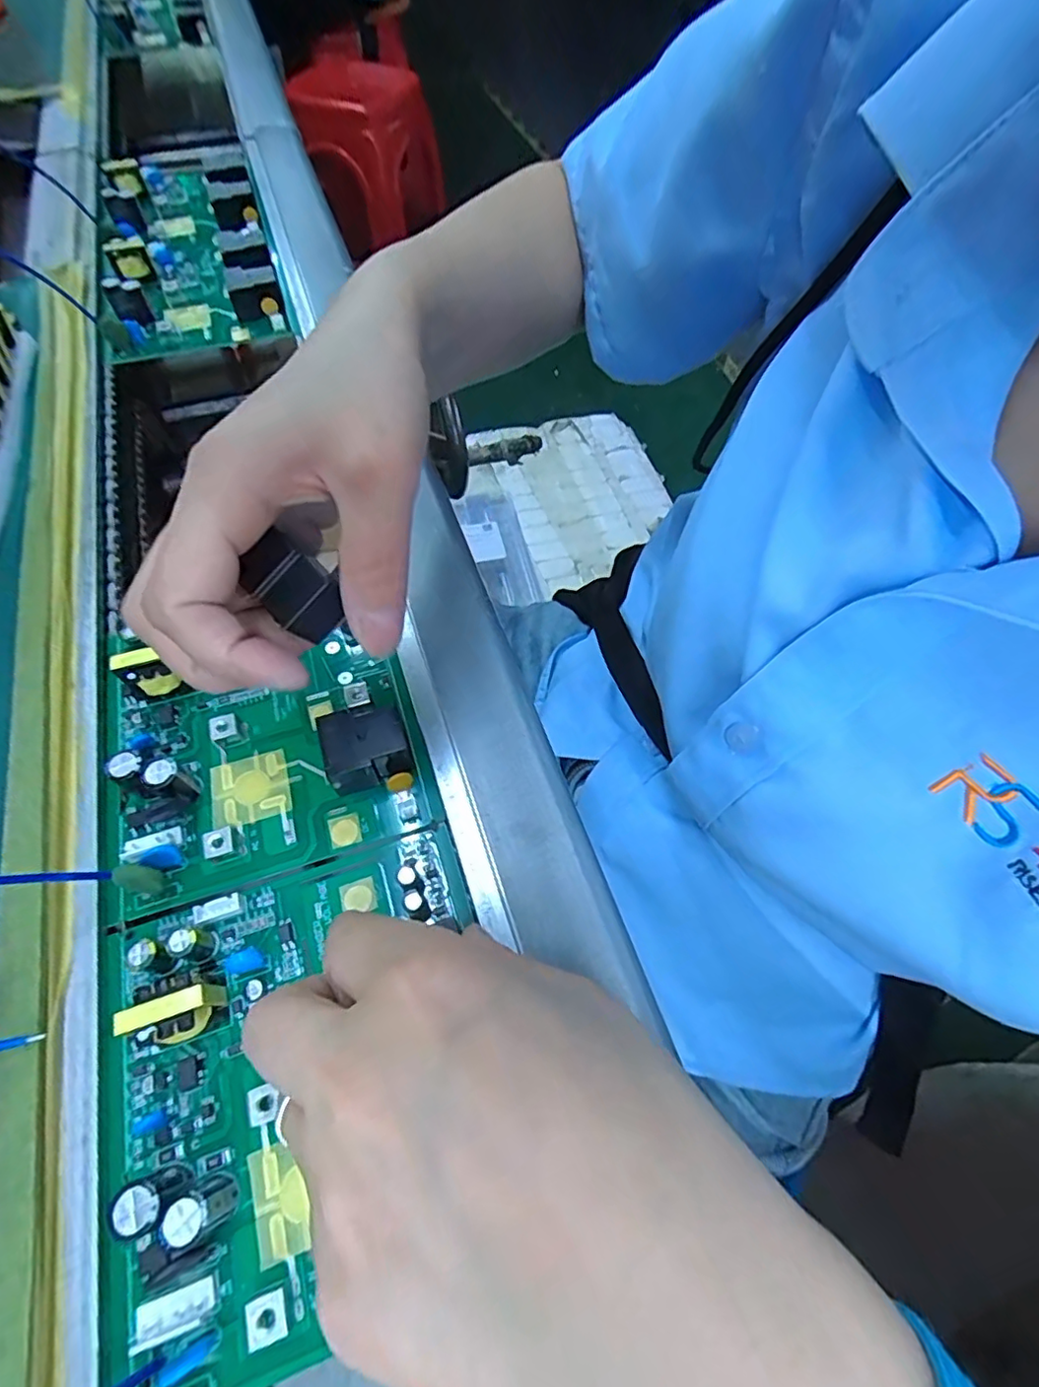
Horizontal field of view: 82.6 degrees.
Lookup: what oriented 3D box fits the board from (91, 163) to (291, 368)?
[{"bbox_3d":[-0.245,-0.335,0.431,0.111,0.027,0.258,-16,62,-11],"label":"board"}]

